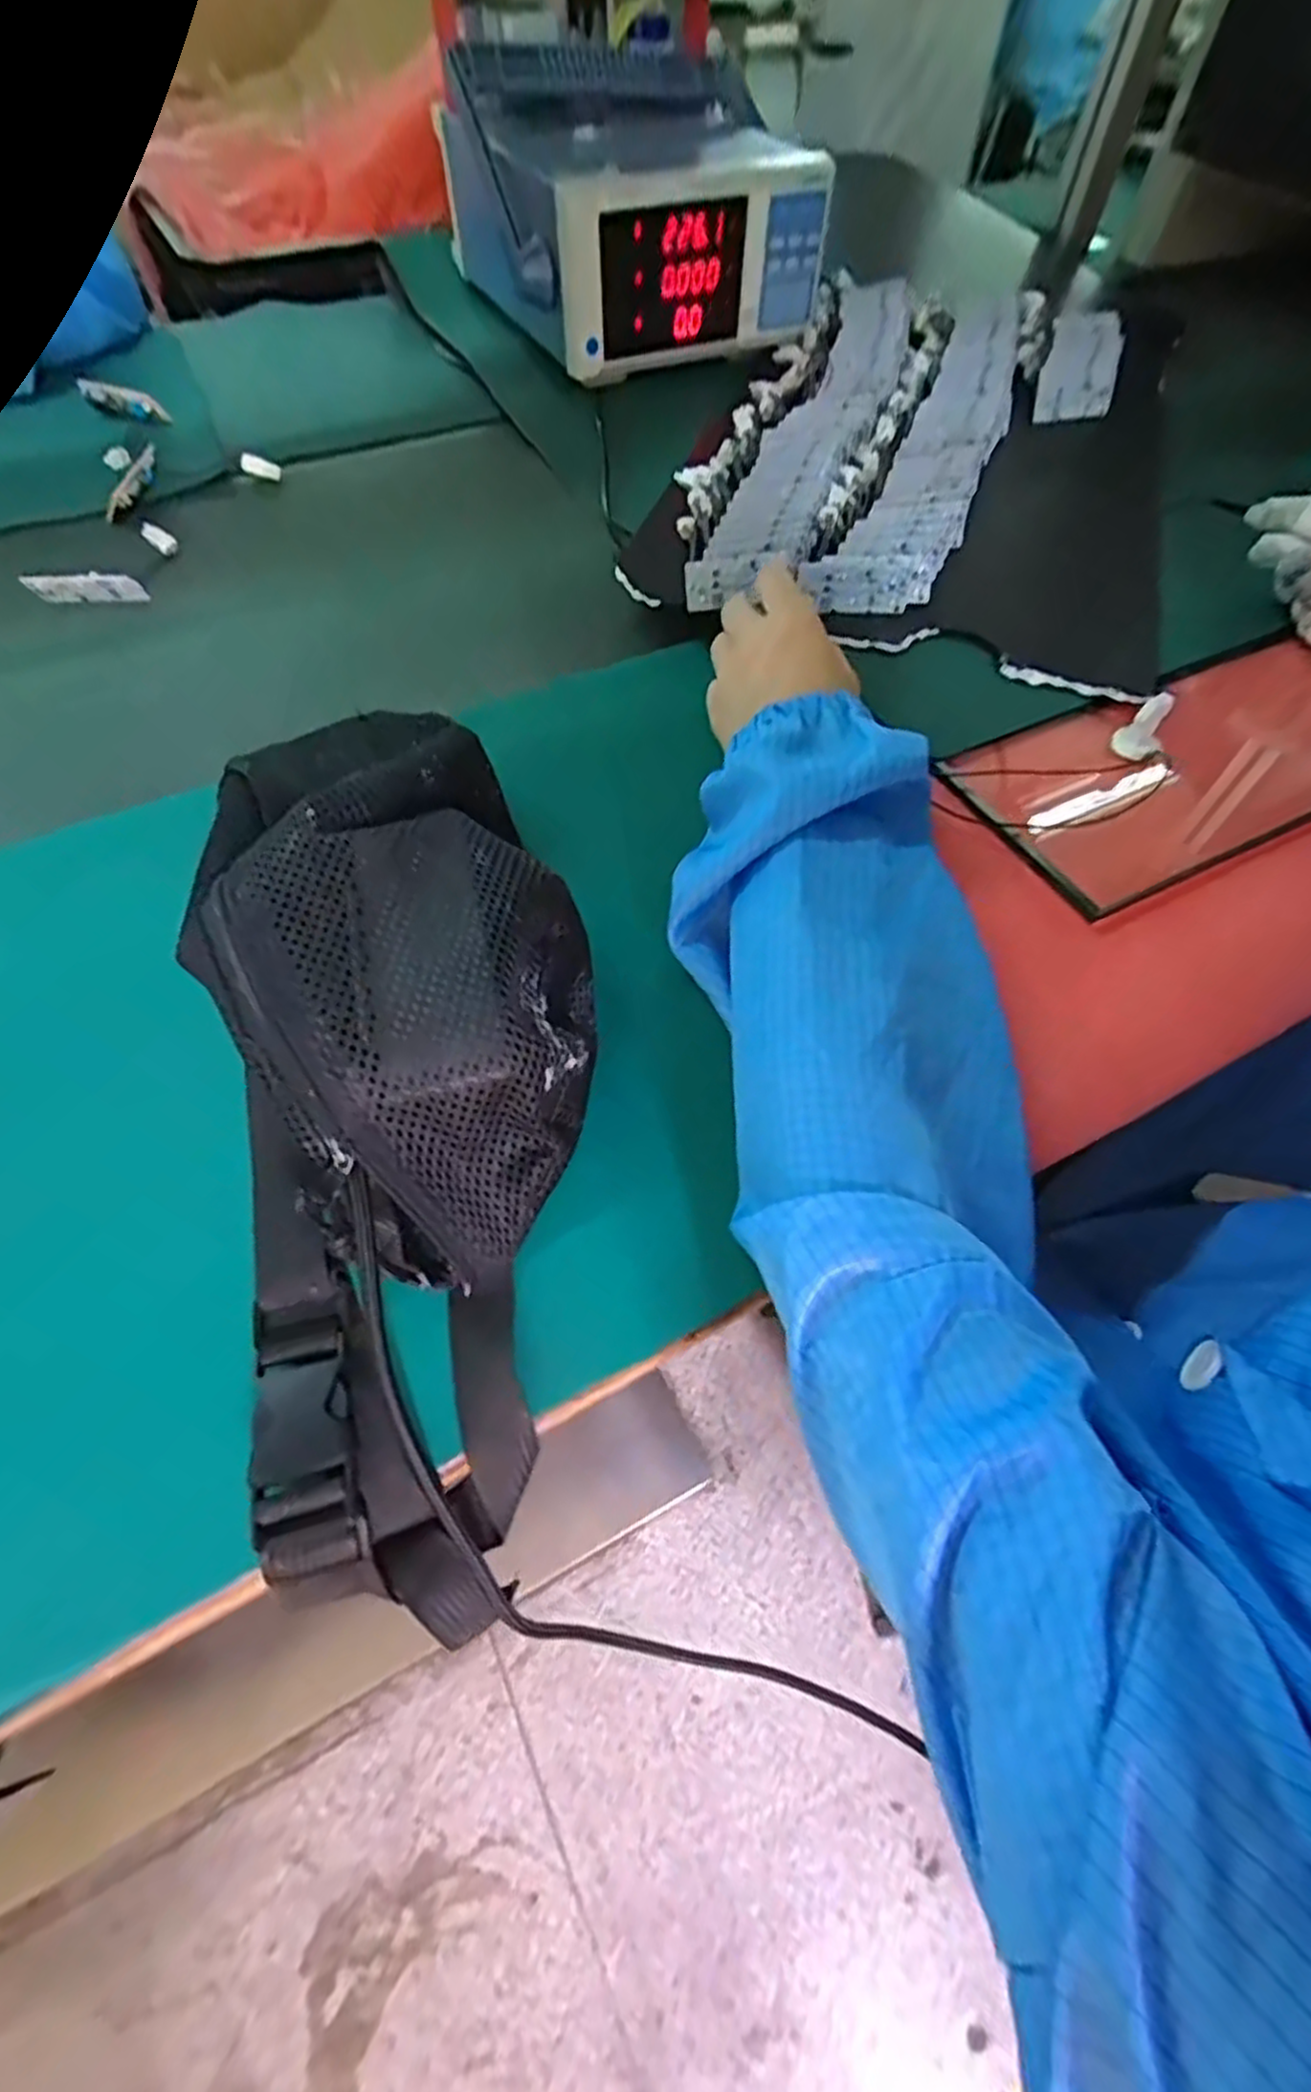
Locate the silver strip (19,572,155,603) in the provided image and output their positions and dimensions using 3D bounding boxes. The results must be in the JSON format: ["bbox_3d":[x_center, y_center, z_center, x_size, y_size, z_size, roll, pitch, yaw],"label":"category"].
[{"bbox_3d":[-0.363,-0.293,0.469,0.064,0.015,0.004,-10,41,-16],"label":"silver strip"}]

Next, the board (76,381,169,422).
[{"bbox_3d":[-0.415,-0.504,0.576,0.059,0.017,0.011,5,61,-13],"label":"board"}]

